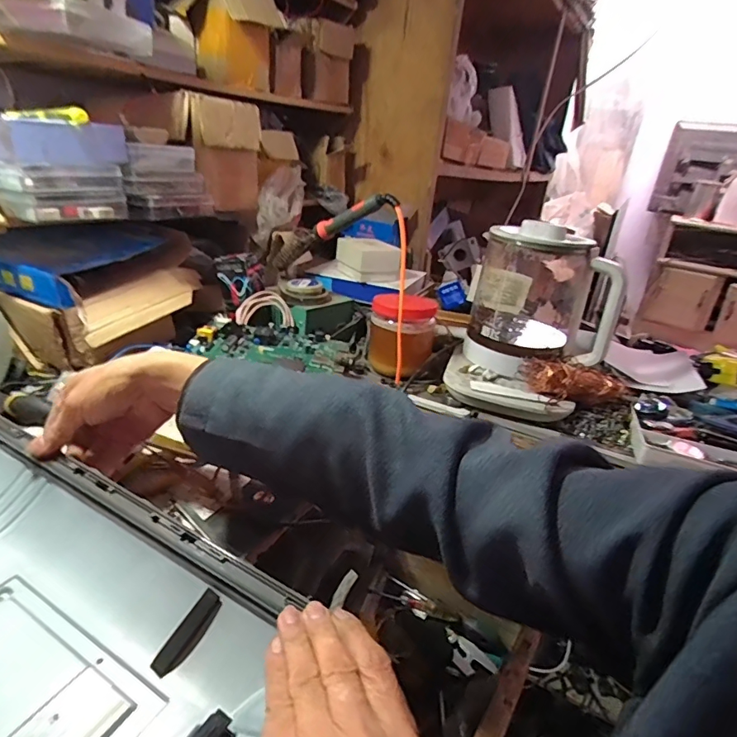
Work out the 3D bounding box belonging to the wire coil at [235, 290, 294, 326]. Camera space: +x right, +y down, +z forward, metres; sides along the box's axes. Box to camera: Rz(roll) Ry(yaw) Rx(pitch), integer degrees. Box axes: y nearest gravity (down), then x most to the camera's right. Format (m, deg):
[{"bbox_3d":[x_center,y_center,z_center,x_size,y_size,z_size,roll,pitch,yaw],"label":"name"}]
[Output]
[{"bbox_3d":[-0.157,-0.092,0.718,0.084,0.057,0.021,-6,-12,-20],"label":"wire coil"}]

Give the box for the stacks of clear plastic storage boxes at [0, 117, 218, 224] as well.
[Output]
[{"bbox_3d":[-0.359,-0.260,0.625,0.176,0.100,0.252,23,29,31],"label":"stacks of clear plastic storage boxes"}]

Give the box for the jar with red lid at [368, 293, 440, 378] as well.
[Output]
[{"bbox_3d":[0.048,-0.052,0.688,0.093,0.112,0.085,9,25,4],"label":"jar with red lid"}]

